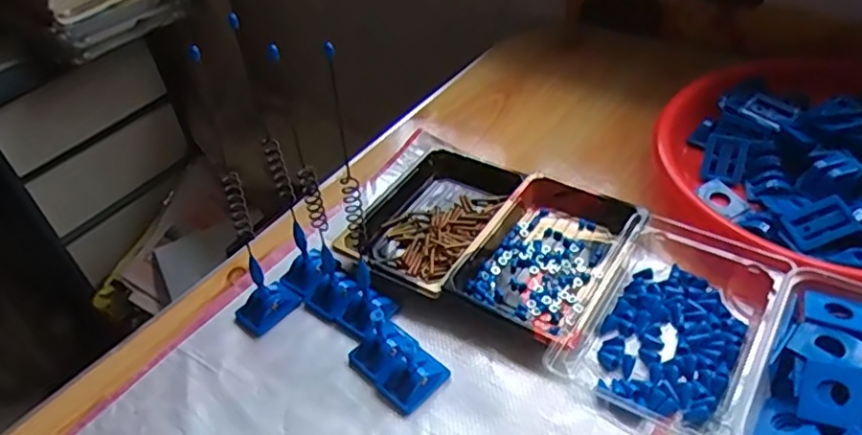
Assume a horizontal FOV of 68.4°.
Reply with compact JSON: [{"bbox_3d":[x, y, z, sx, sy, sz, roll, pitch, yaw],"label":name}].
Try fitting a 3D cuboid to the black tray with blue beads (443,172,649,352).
[{"bbox_3d":[0.095,0.028,0.507,0.109,0.029,0.159,22,49,28],"label":"black tray with blue beads"}]

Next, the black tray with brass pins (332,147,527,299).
[{"bbox_3d":[0.001,-0.001,0.557,0.106,0.023,0.165,20,48,27],"label":"black tray with brass pins"}]

